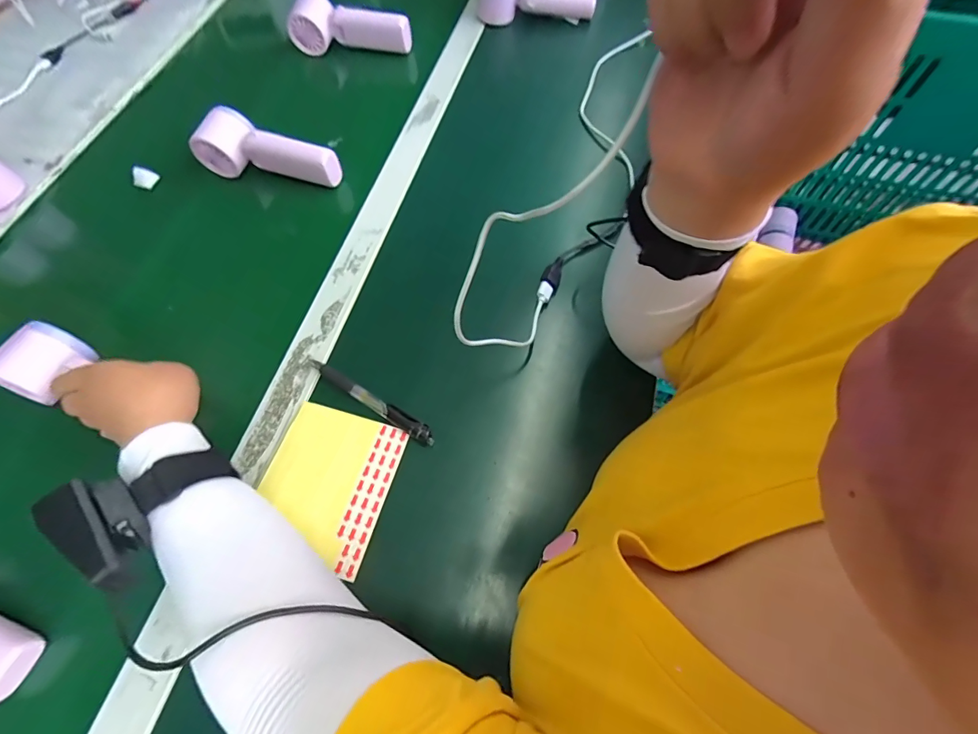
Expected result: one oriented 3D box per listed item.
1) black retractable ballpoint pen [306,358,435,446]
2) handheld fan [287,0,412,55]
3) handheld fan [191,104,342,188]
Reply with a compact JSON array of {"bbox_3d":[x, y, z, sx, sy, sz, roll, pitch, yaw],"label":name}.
[{"bbox_3d":[-0.107,0.028,0.377,0.143,0.008,0.014,29,69,15],"label":"black retractable ballpoint pen"},{"bbox_3d":[-0.194,-0.483,0.600,0.170,0.056,0.042,7,65,5],"label":"handheld fan"},{"bbox_3d":[-0.258,-0.248,0.489,0.170,0.050,0.052,18,67,11],"label":"handheld fan"}]

